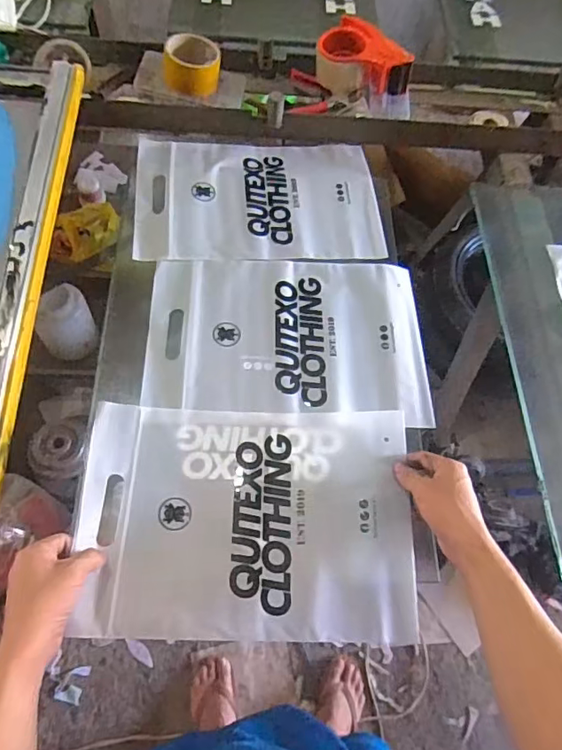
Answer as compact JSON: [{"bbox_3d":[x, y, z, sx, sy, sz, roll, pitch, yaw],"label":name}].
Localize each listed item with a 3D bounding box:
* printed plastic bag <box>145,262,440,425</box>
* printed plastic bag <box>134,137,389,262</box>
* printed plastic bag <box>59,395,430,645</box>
[{"bbox_3d":[0.010,-0.057,0.693,0.360,0.007,0.229,1,66,-4],"label":"printed plastic bag"},{"bbox_3d":[-0.035,-0.274,0.790,0.360,0.010,0.240,-2,65,-4],"label":"printed plastic bag"},{"bbox_3d":[-0.033,0.154,0.571,0.353,0.039,0.245,2,64,-2],"label":"printed plastic bag"}]

